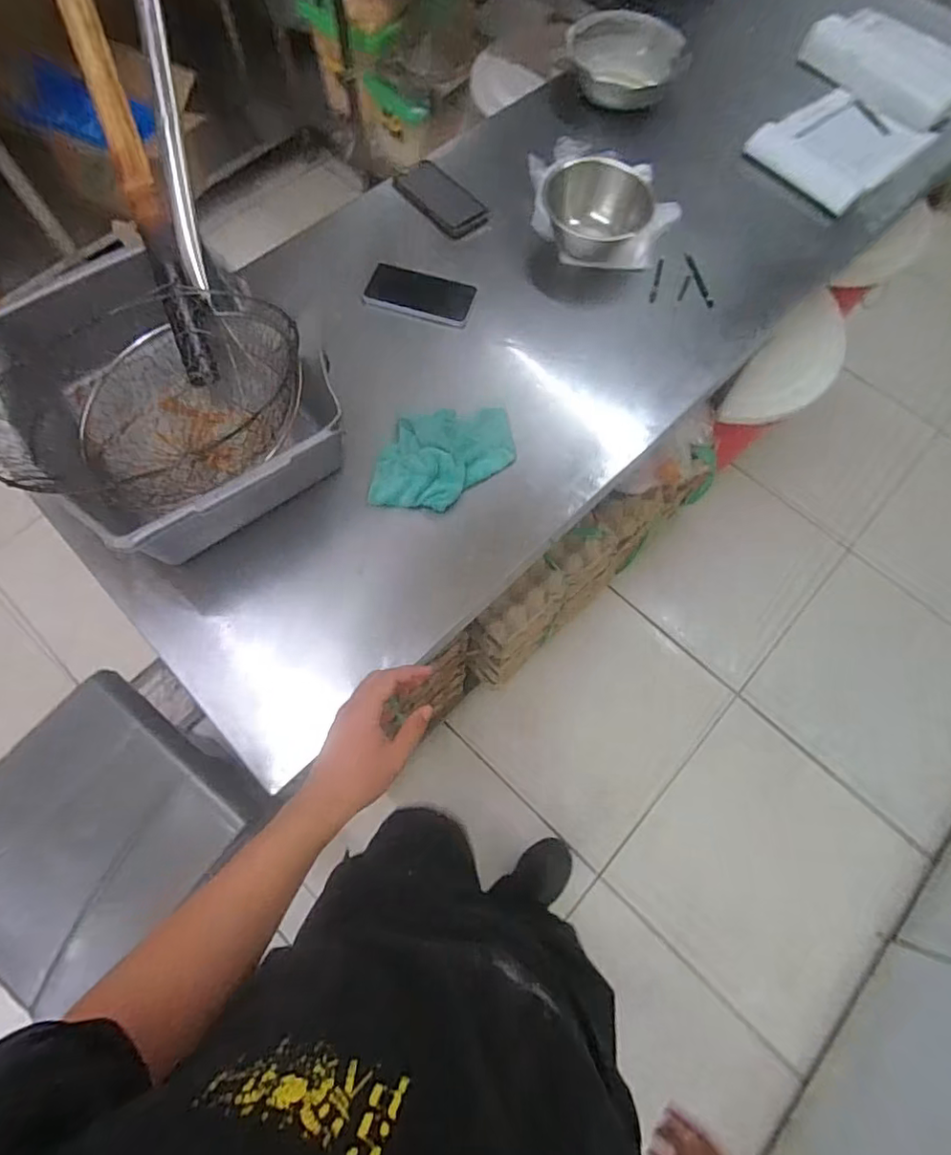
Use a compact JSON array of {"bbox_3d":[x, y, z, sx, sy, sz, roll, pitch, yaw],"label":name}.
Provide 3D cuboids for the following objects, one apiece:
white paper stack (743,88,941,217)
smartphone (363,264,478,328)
[{"bbox_3d":[0.685,-0.810,1.034,0.314,0.020,0.225,-37,77,-13],"label":"white paper stack"},{"bbox_3d":[-0.085,-0.443,0.865,0.164,0.012,0.082,16,72,2],"label":"smartphone"}]

